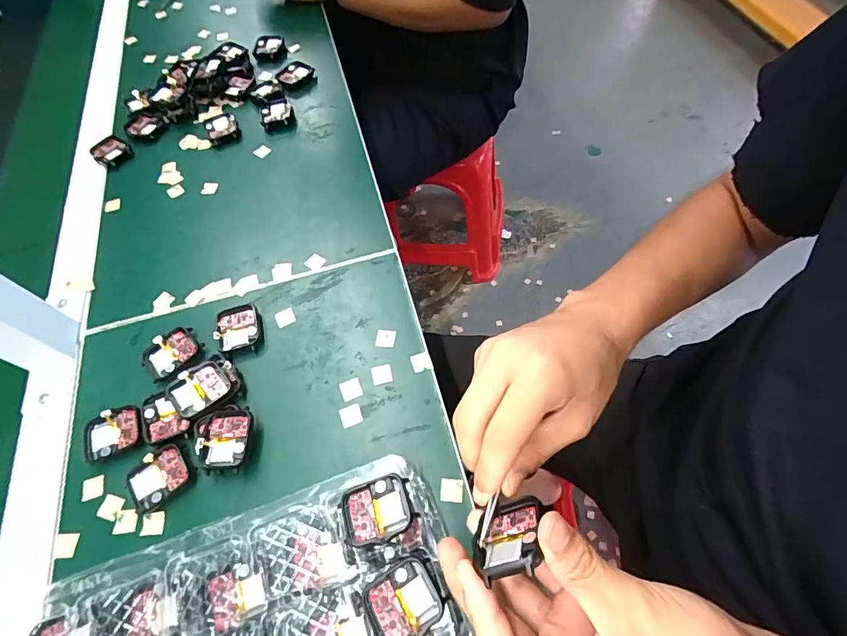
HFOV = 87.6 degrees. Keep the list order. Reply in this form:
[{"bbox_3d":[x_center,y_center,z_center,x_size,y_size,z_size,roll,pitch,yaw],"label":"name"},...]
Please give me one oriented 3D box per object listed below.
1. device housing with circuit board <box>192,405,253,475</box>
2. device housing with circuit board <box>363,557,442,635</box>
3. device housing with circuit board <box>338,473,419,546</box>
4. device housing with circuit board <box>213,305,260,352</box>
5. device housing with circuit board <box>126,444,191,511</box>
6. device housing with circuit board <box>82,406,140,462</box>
[{"bbox_3d":[-0.152,0.092,0.336,0.046,0.014,0.050,-3,60,1],"label":"device housing with circuit board"},{"bbox_3d":[-0.013,0.171,0.268,0.042,0.018,0.037,-27,62,-12],"label":"device housing with circuit board"},{"bbox_3d":[-0.030,0.124,0.287,0.046,0.005,0.035,-18,59,-6],"label":"device housing with circuit board"},{"bbox_3d":[-0.163,0.008,0.390,0.037,0.009,0.043,-8,60,-2],"label":"device housing with circuit board"},{"bbox_3d":[-0.200,0.119,0.331,0.043,0.008,0.034,-33,63,-15],"label":"device housing with circuit board"},{"bbox_3d":[-0.247,0.091,0.352,0.048,0.011,0.036,-15,60,-6],"label":"device housing with circuit board"}]

